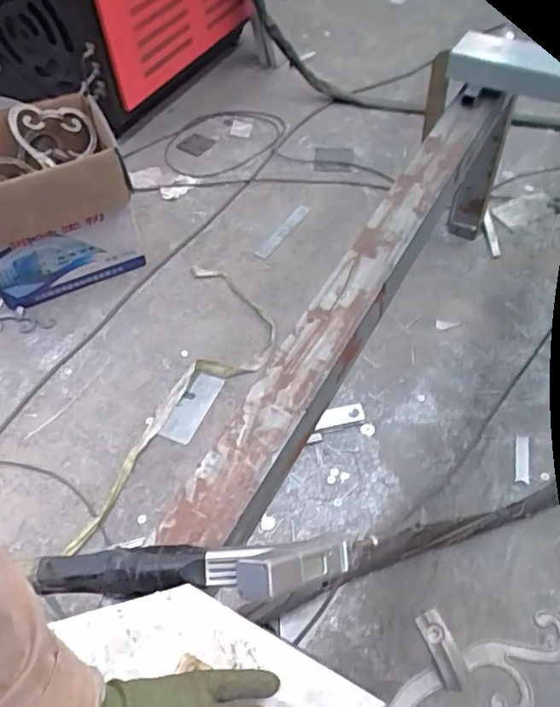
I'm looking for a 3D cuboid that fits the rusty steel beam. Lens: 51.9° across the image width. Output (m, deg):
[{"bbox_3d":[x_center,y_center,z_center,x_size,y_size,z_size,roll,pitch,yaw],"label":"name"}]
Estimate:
[{"bbox_3d":[0.148,-0.148,0.883,0.098,0.046,1.027,22,57,19],"label":"rusty steel beam"}]

